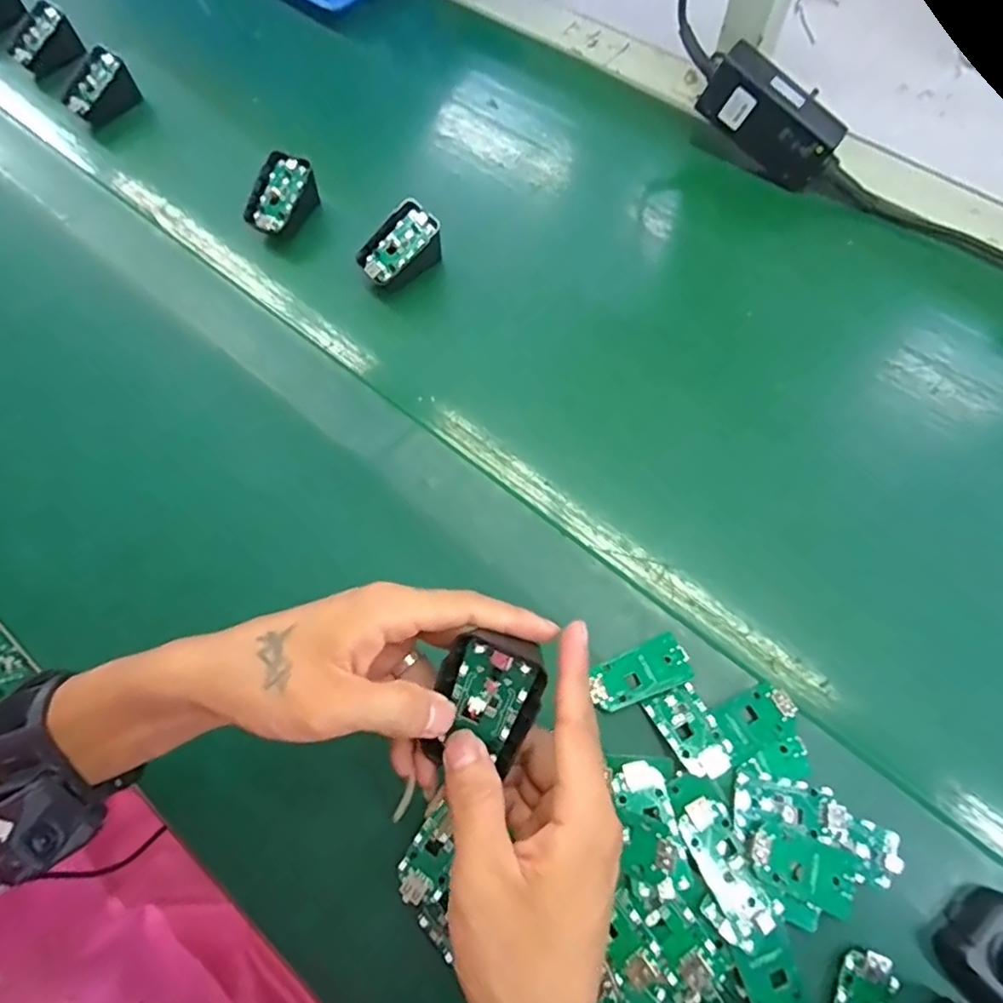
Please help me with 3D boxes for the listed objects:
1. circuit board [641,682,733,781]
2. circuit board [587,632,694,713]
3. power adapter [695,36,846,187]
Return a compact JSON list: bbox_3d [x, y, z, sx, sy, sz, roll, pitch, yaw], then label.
[{"bbox_3d":[0.112,0.135,0.353,0.031,0.004,0.052,-33,60,-3],"label":"circuit board"},{"bbox_3d":[0.085,0.107,0.370,0.061,0.007,0.029,-24,69,-7],"label":"circuit board"},{"bbox_3d":[0.224,-0.317,0.500,0.116,0.050,0.034,40,74,-2],"label":"power adapter"}]

